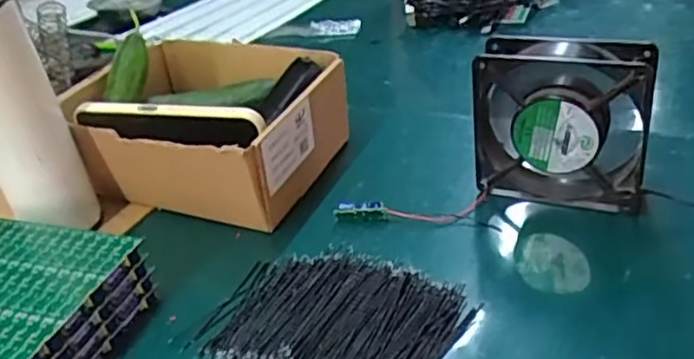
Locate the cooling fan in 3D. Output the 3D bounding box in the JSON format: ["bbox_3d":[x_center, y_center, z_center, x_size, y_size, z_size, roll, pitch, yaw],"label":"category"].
[{"bbox_3d":[0.159,-0.041,0.494,0.121,0.120,0.045,6,34,22],"label":"cooling fan"}]

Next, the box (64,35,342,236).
[{"bbox_3d":[-0.127,-0.051,0.597,0.215,0.089,0.177,6,34,22],"label":"box"}]

